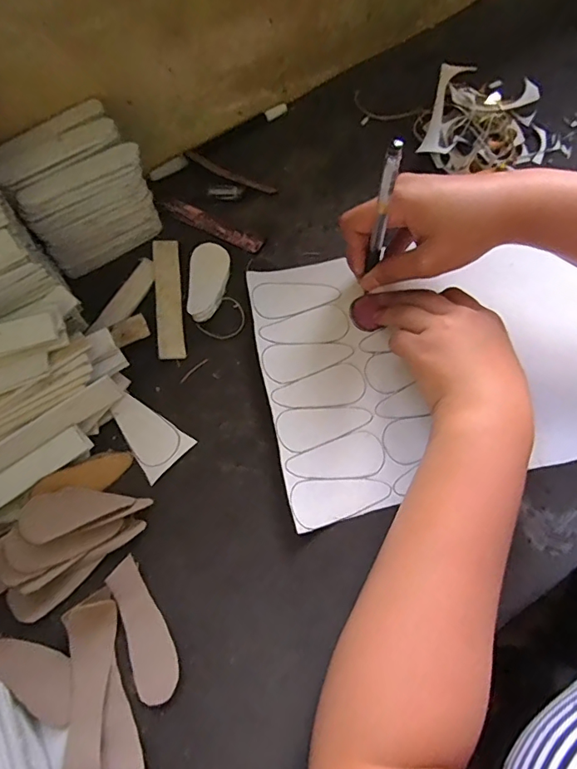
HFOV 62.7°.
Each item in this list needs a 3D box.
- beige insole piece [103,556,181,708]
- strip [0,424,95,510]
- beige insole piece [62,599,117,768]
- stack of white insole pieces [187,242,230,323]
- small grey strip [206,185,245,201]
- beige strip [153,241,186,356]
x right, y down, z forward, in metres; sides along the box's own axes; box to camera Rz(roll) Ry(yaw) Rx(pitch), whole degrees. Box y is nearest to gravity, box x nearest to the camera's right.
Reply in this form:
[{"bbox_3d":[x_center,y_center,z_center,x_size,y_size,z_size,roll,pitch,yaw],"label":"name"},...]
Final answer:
[{"bbox_3d":[-0.093,0.155,0.302,0.028,0.008,0.085,-21,74,-8],"label":"beige insole piece"},{"bbox_3d":[-0.188,0.066,0.328,0.107,0.006,0.021,-35,95,-8],"label":"strip"},{"bbox_3d":[-0.120,0.195,0.286,0.030,0.012,0.115,-7,73,-3],"label":"beige insole piece"},{"bbox_3d":[-0.066,-0.084,0.384,0.031,0.006,0.070,3,73,0],"label":"stack of white insole pieces"},{"bbox_3d":[-0.056,-0.172,0.423,0.032,0.004,0.013,0,73,-1],"label":"small grey strip"},{"bbox_3d":[-0.099,-0.073,0.389,0.022,0.005,0.109,-7,73,-4],"label":"beige strip"}]

